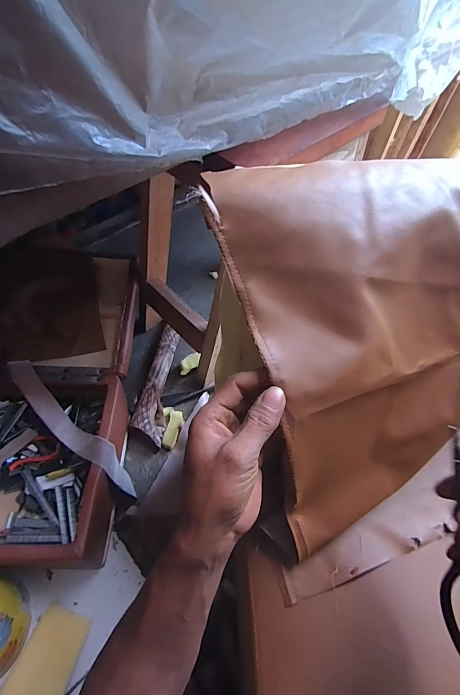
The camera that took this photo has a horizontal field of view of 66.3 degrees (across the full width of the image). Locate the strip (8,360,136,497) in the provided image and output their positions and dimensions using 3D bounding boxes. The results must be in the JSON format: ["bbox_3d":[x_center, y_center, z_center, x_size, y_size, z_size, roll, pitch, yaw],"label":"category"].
[{"bbox_3d":[-0.289,0.145,0.640,0.306,0.117,0.051,37,63,18],"label":"strip"}]

